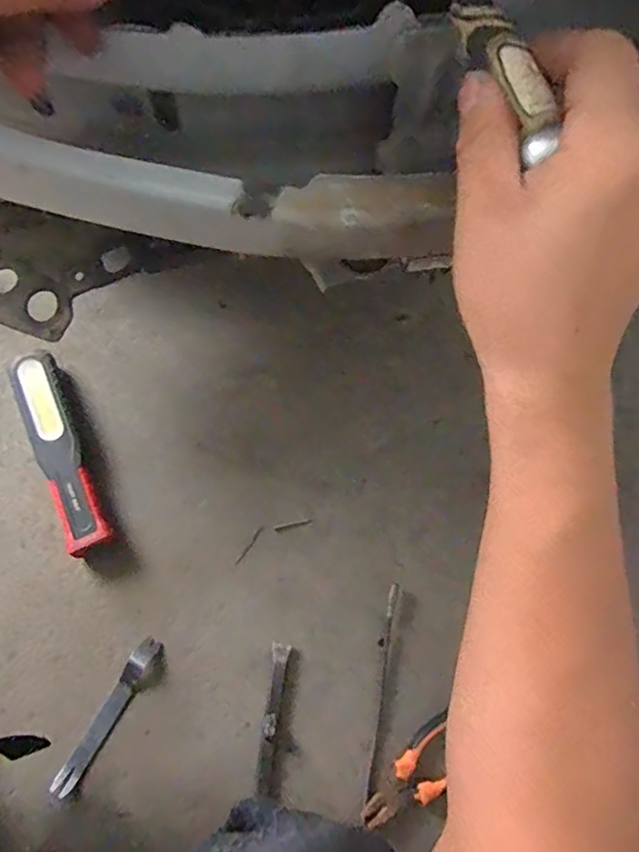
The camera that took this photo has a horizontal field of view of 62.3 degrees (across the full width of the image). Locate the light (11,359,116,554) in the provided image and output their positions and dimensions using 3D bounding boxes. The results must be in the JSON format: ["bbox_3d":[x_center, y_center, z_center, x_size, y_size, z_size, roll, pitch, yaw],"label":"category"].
[{"bbox_3d":[-0.342,0.028,0.699,0.064,0.047,0.292,-23,73,-11],"label":"light"}]

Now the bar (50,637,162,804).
[{"bbox_3d":[-0.241,0.327,0.602,0.022,0.017,0.177,28,69,9],"label":"bar"}]

